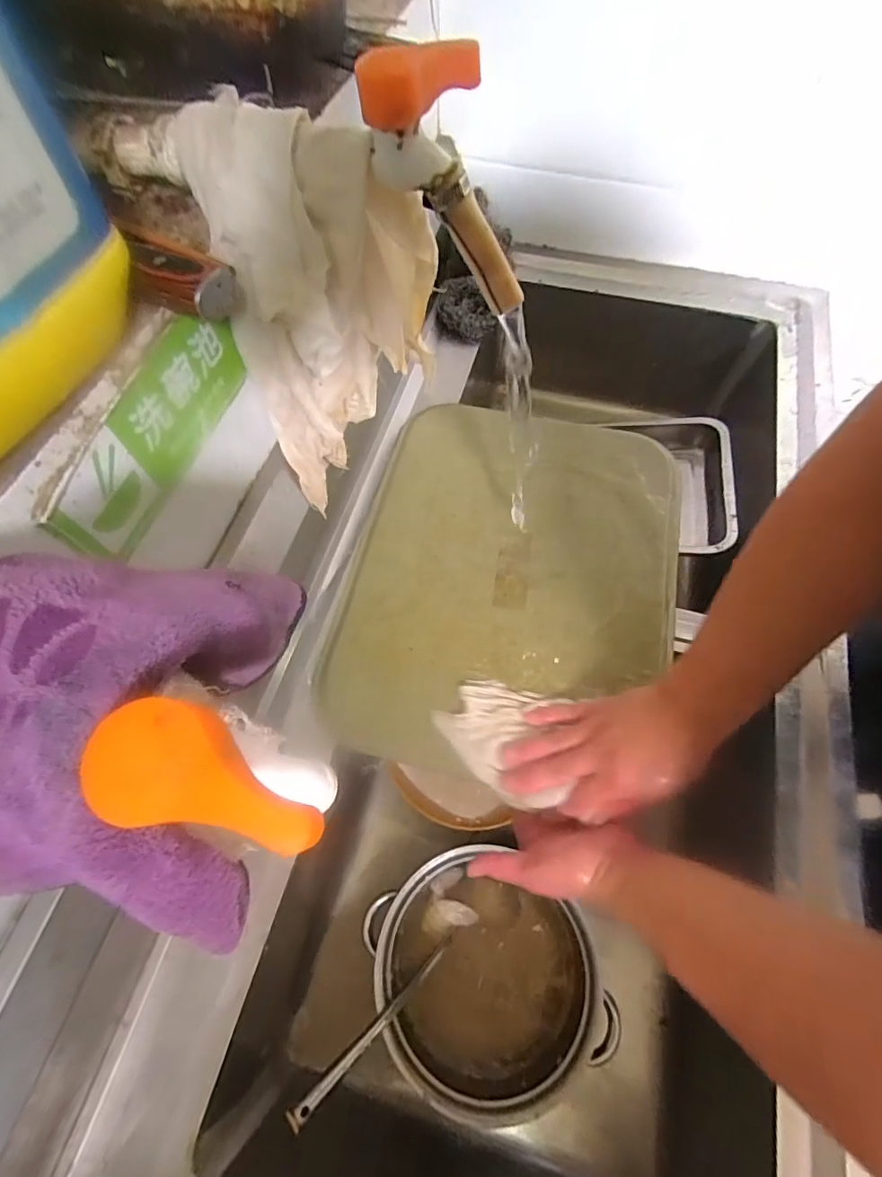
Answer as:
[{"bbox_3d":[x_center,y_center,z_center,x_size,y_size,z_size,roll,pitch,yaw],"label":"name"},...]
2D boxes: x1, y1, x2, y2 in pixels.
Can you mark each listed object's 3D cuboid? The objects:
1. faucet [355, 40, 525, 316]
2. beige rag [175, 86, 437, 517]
[{"bbox_3d":[0.009,-0.228,0.287,0.064,0.146,0.042,-8,59,32],"label":"faucet"},{"bbox_3d":[-0.078,-0.191,0.387,0.139,0.256,0.081,-13,64,-7],"label":"beige rag"}]

